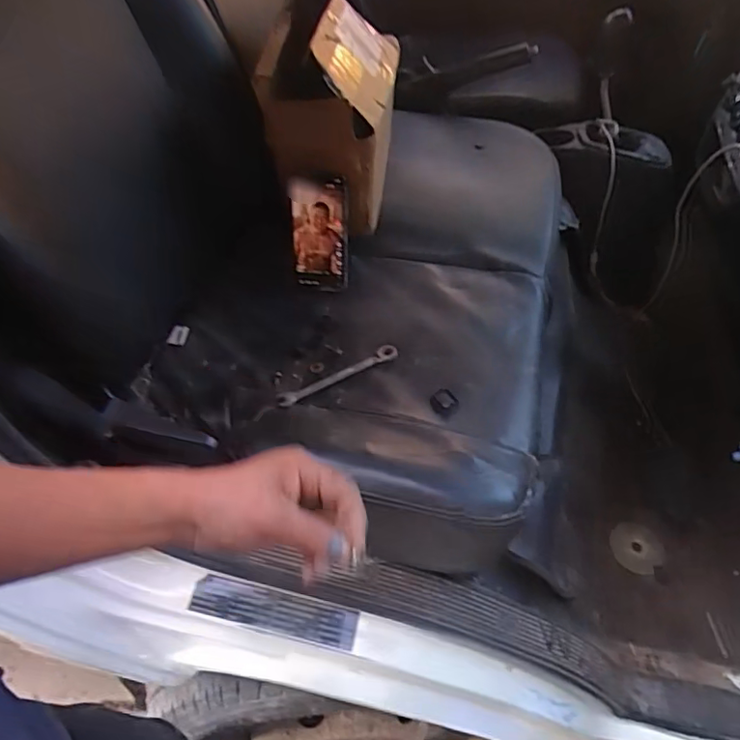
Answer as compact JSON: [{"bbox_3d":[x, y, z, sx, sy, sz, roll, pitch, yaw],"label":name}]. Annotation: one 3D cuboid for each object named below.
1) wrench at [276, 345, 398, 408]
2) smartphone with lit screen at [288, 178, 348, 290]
[{"bbox_3d":[-0.038,0.005,0.673,0.159,0.012,0.021,-23,56,-20],"label":"wrench"},{"bbox_3d":[-0.070,-0.186,0.762,0.076,0.149,0.009,1,30,4],"label":"smartphone with lit screen"}]

